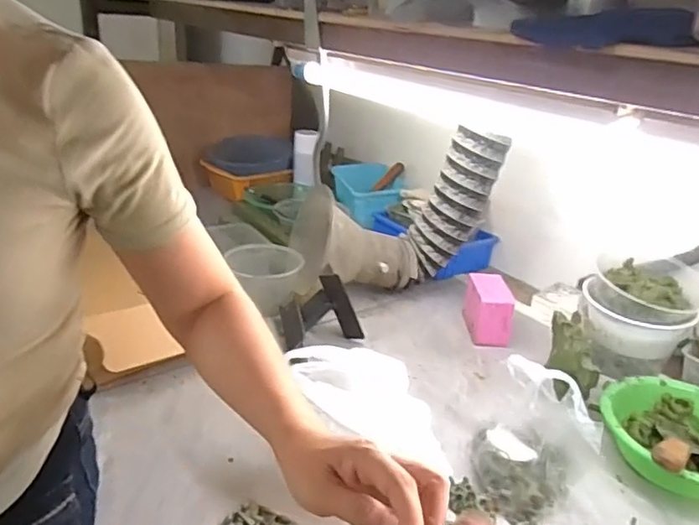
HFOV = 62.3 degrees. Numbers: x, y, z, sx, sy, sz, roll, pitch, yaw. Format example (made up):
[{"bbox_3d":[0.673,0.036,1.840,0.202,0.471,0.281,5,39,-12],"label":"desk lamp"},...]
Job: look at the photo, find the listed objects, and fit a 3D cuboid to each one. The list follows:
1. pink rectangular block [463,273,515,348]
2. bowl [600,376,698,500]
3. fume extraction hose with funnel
[{"bbox_3d":[0.241,0.080,1.002,0.063,0.085,0.109,3,24,-2],"label":"pink rectangular block"},{"bbox_3d":[0.416,0.222,0.731,0.194,0.066,0.198,3,24,-2],"label":"bowl"},{"bbox_3d":[0.084,-0.104,1.066,0.353,0.284,0.199,-3,25,-16],"label":"fume extraction hose with funnel"}]

